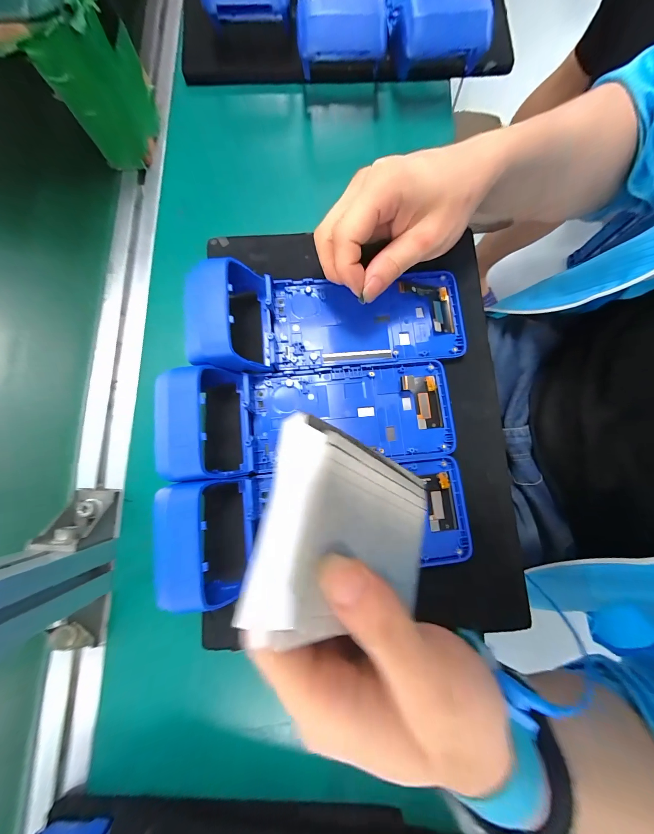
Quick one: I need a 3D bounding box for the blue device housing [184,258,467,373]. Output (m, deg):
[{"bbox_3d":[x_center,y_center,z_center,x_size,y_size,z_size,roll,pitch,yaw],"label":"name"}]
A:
[{"bbox_3d":[0.006,-0.087,0.241,0.222,0.043,0.085,-7,81,-1],"label":"blue device housing"}]

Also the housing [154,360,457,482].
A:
[{"bbox_3d":[-0.010,-0.002,0.229,0.226,0.040,0.078,-6,81,-1],"label":"housing"}]

